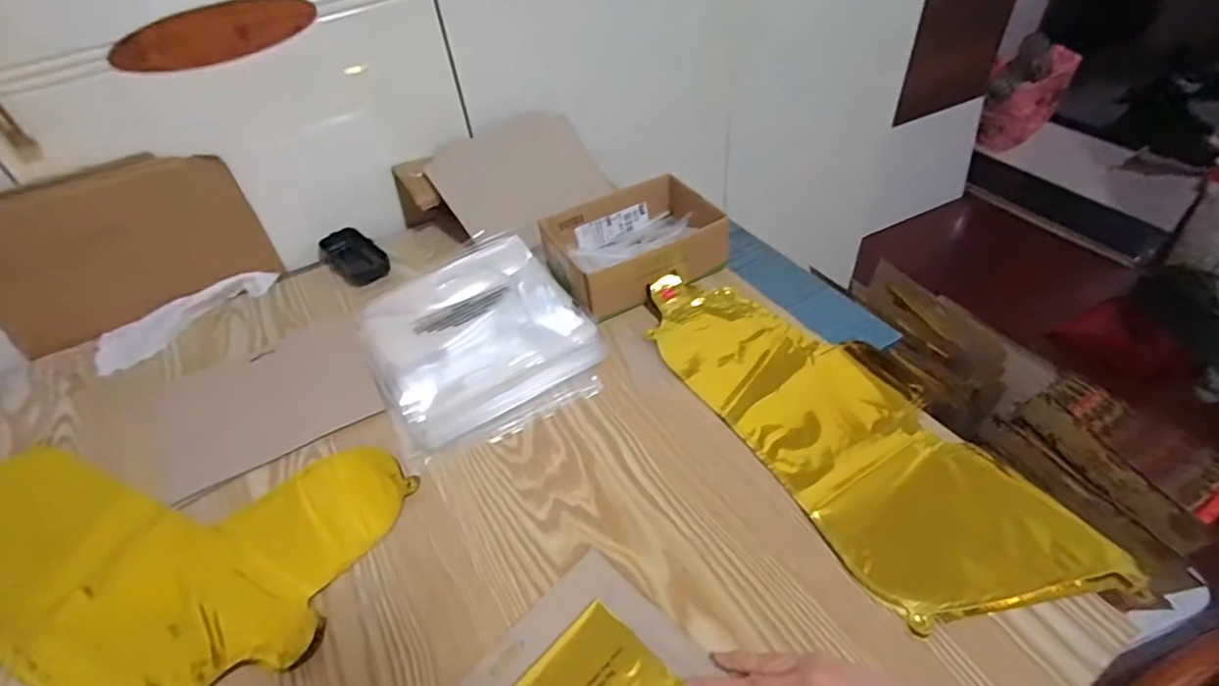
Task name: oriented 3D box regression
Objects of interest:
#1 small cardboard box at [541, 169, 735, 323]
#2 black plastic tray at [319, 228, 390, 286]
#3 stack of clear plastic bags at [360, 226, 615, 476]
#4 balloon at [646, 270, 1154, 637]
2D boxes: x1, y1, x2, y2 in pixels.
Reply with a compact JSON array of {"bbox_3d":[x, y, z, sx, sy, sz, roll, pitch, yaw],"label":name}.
[{"bbox_3d":[0.028,-0.114,0.673,0.182,0.058,0.140,-24,47,-17],"label":"small cardboard box"},{"bbox_3d":[-0.327,-0.112,0.752,0.054,0.022,0.117,-35,51,-26],"label":"black plastic tray"},{"bbox_3d":[-0.150,-0.016,0.642,0.219,0.029,0.291,-25,48,-18],"label":"stack of clear plastic bags"},{"bbox_3d":[0.210,0.065,0.539,0.193,0.043,0.416,-24,47,-17],"label":"balloon"}]

